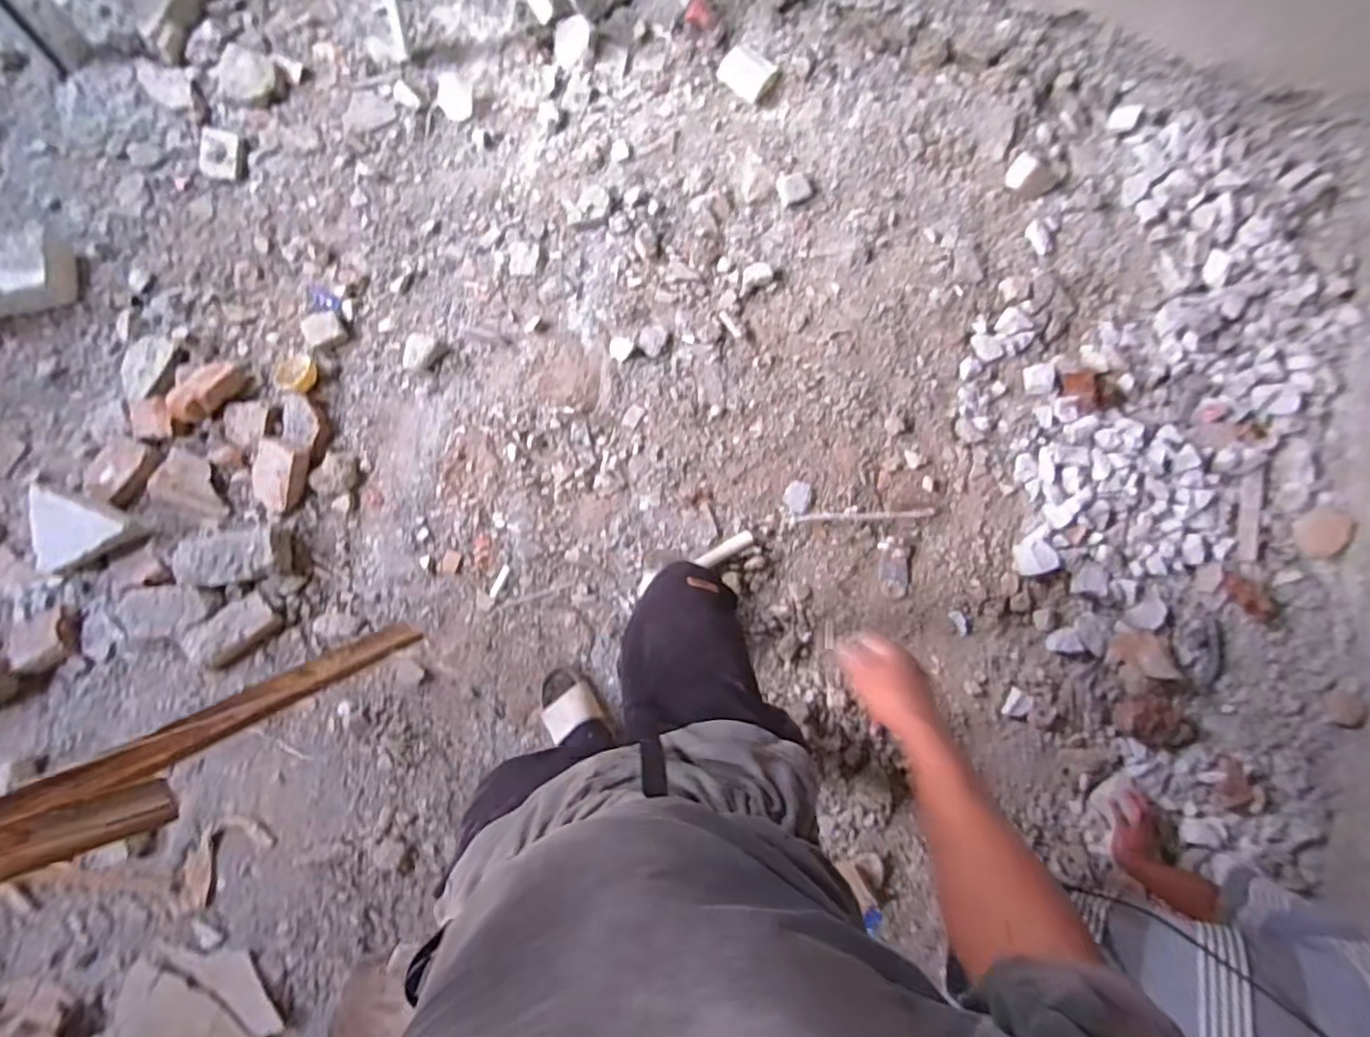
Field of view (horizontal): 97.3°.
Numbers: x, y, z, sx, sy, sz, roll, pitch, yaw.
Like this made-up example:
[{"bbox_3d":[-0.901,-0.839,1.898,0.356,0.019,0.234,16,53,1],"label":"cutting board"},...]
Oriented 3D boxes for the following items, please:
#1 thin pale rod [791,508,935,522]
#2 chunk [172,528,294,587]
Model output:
[{"bbox_3d":[0.426,-0.008,1.425,0.351,0.014,0.020,-2,84,-7],"label":"thin pale rod"},{"bbox_3d":[-0.913,0.078,1.220,0.201,0.063,0.109,-9,85,-8],"label":"chunk"}]

